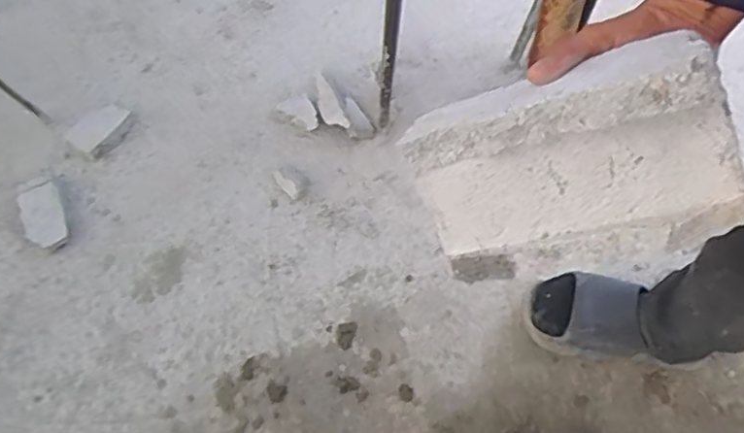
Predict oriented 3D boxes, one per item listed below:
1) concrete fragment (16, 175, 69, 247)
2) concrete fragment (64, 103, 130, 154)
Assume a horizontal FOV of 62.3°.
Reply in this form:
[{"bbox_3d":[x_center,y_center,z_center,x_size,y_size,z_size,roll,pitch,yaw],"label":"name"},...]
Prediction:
[{"bbox_3d":[-0.446,-0.007,0.835,0.052,0.028,0.105,-24,68,-13],"label":"concrete fragment"},{"bbox_3d":[-0.402,-0.133,0.902,0.049,0.011,0.087,32,68,12],"label":"concrete fragment"}]

